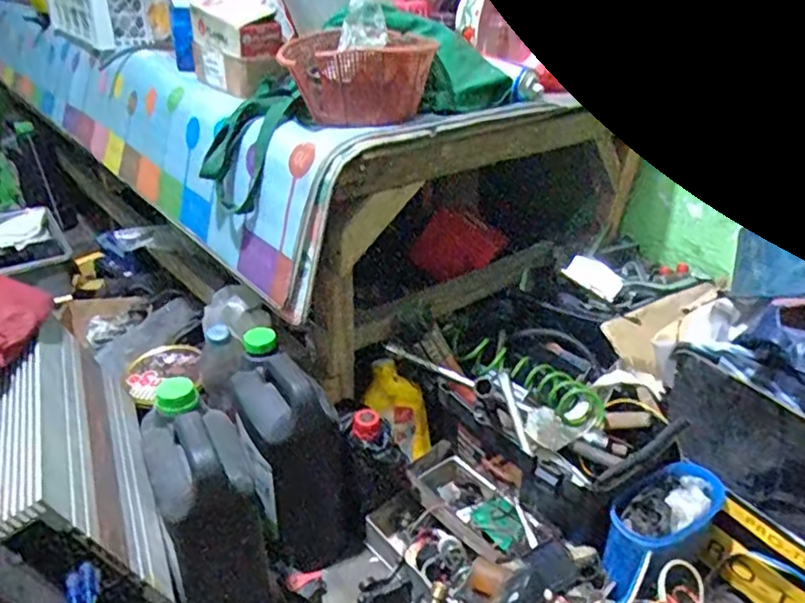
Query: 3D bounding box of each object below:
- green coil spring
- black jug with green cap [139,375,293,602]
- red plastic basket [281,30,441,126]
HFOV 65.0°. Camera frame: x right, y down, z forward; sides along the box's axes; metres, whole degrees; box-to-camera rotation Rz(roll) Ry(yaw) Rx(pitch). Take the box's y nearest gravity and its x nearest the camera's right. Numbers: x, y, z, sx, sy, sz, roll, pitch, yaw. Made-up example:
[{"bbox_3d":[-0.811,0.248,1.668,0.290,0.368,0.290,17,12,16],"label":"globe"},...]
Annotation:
[{"bbox_3d":[0.216,0.131,1.043,0.251,0.052,0.067,23,37,32],"label":"green coil spring"},{"bbox_3d":[-0.247,0.289,0.836,0.130,0.321,0.187,-15,34,-27],"label":"black jug with green cap"},{"bbox_3d":[-0.064,-0.306,0.864,0.197,0.098,0.127,-6,31,-14],"label":"red plastic basket"}]

